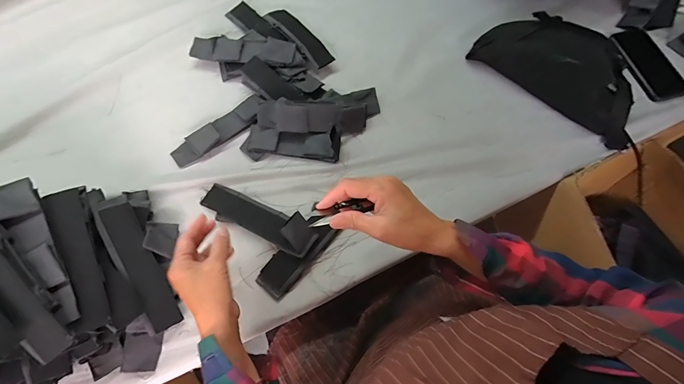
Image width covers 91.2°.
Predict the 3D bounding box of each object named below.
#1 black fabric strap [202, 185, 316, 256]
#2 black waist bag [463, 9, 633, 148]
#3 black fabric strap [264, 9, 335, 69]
[{"bbox_3d":[-0.128,0.037,0.503,0.191,0.053,0.052,24,69,9],"label":"black fabric strap"},{"bbox_3d":[0.402,-0.233,0.594,0.307,0.075,0.155,38,72,14],"label":"black waist bag"},{"bbox_3d":[-0.086,-0.305,0.647,0.046,0.026,0.177,-36,72,-14],"label":"black fabric strap"}]

